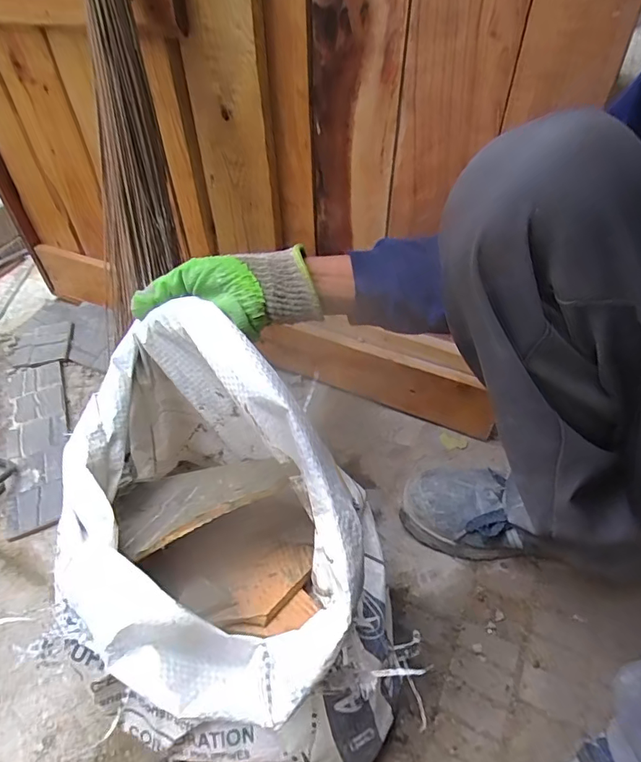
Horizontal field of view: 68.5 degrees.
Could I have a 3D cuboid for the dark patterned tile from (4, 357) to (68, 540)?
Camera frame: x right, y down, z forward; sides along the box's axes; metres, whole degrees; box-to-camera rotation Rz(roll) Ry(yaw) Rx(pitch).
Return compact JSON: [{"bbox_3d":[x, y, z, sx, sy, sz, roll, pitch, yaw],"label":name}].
[{"bbox_3d":[-0.396,0.076,0.658,0.079,0.011,0.300,-23,51,-12],"label":"dark patterned tile"}]

